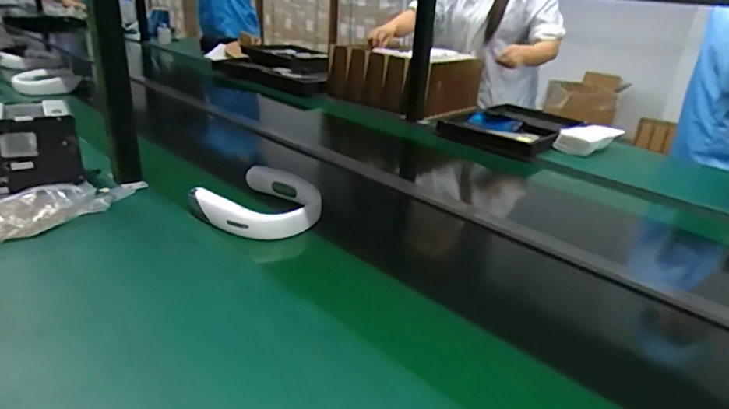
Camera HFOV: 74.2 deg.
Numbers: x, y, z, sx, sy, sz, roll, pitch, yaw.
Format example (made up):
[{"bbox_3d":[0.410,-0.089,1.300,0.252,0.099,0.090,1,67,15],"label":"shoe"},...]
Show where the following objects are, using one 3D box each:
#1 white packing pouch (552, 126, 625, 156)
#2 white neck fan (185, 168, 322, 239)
[{"bbox_3d":[0.618,-0.180,1.328,0.220,0.054,0.081,-14,30,-33],"label":"white packing pouch"},{"bbox_3d":[-0.171,-0.009,0.831,0.181,0.057,0.180,14,27,22],"label":"white neck fan"}]

